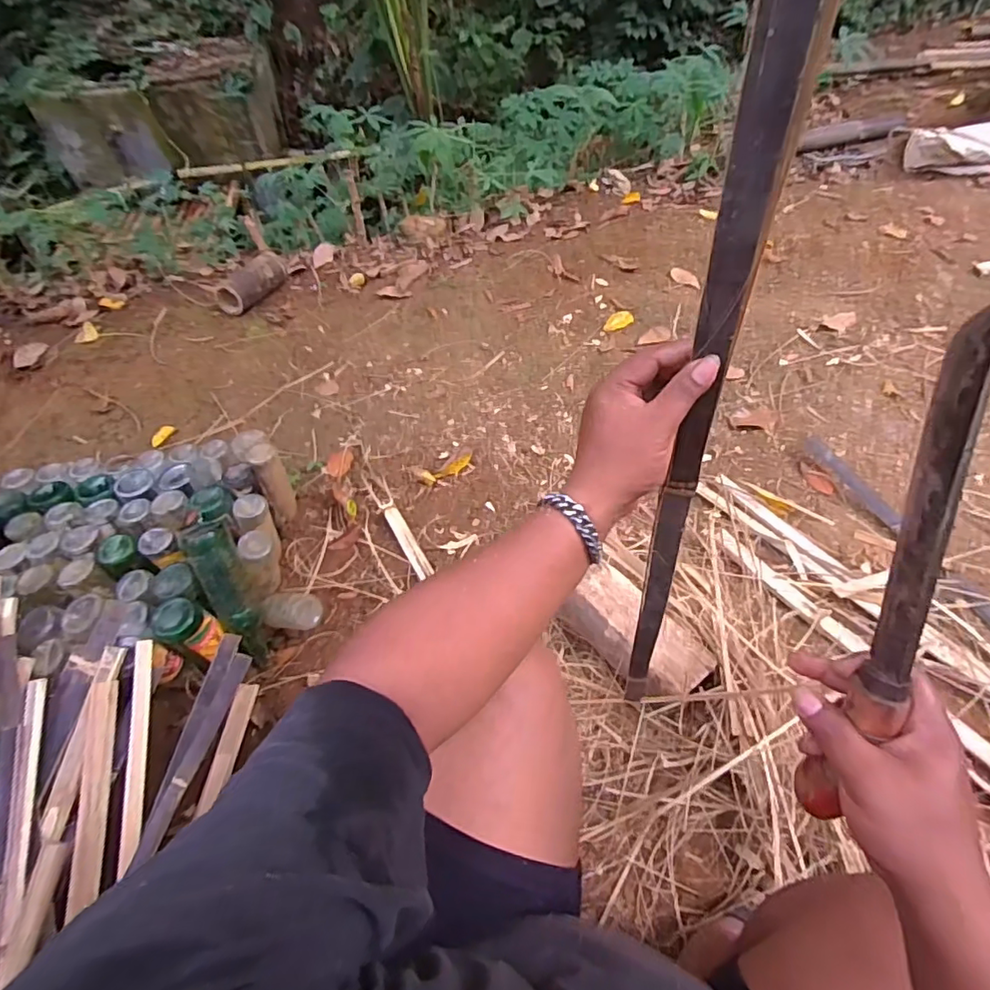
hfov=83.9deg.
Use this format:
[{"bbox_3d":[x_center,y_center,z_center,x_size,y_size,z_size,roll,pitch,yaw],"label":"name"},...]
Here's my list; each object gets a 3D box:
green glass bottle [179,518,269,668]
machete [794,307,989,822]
[{"bbox_3d":[-0.456,0.178,0.956,0.085,0.264,0.084,-17,17,-9],"label":"green glass bottle"},{"bbox_3d":[0.241,0.063,0.330,0.024,0.328,0.039,8,17,9],"label":"machete"}]

